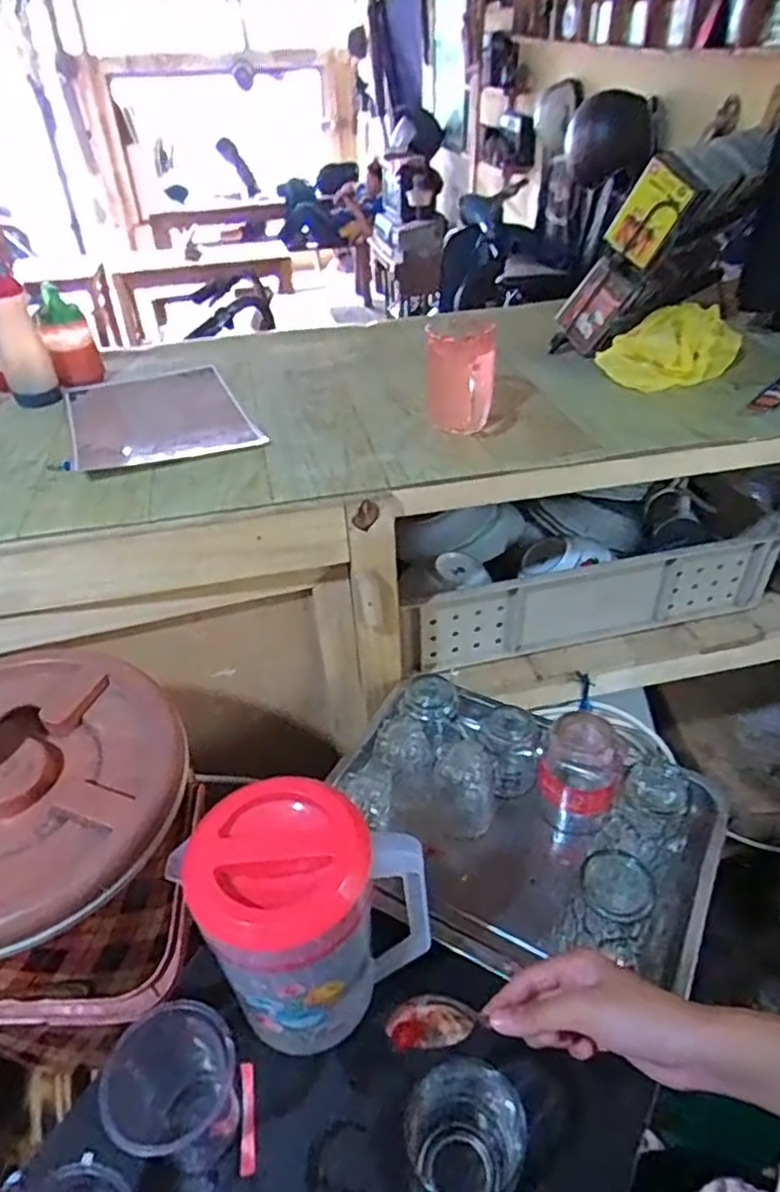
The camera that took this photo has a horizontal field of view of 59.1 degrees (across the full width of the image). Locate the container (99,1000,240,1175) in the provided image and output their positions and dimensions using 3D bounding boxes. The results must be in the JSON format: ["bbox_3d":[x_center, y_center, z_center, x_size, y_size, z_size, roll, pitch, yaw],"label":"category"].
[{"bbox_3d":[-0.155,0.367,0.504,0.078,0.111,0.085,-1,40,1],"label":"container"}]

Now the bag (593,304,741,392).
[{"bbox_3d":[0.385,-0.335,0.915,0.204,0.075,0.095,-14,41,-15],"label":"bag"}]

